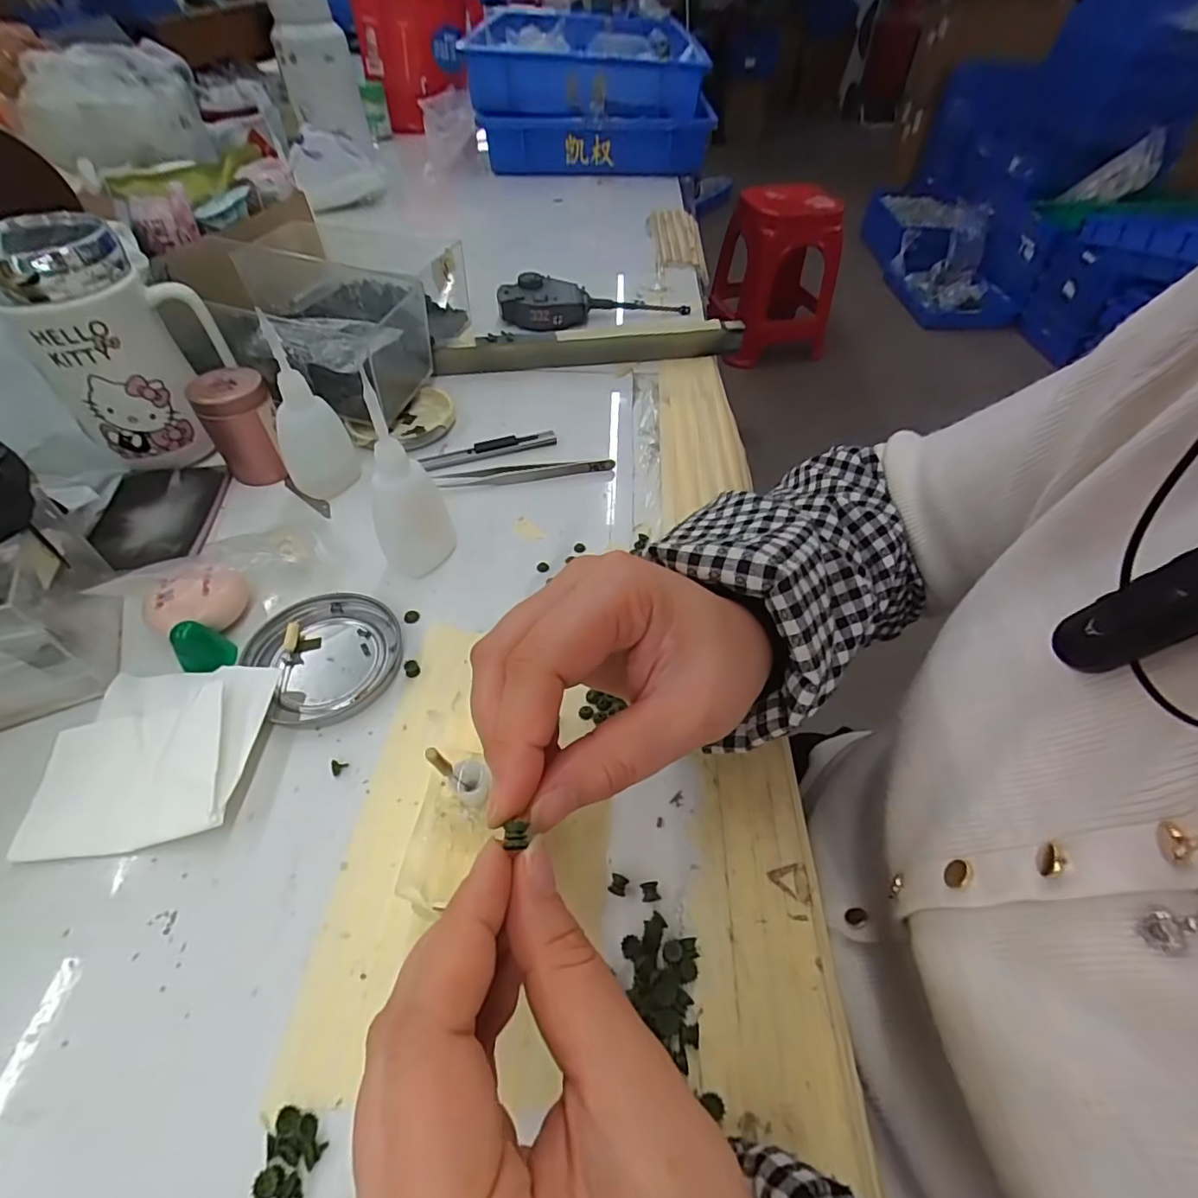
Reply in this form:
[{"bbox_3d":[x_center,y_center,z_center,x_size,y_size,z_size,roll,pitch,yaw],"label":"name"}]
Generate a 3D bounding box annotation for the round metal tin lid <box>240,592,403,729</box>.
[{"bbox_3d":[-0.143,0.028,0.293,0.071,0.008,0.076,1,50,-2],"label":"round metal tin lid"}]

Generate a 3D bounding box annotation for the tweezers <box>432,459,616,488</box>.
[{"bbox_3d":[-0.052,-0.090,0.393,0.126,0.010,0.013,-6,51,-7],"label":"tweezers"}]

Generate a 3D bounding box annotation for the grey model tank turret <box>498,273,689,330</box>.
[{"bbox_3d":[-0.005,-0.299,0.549,0.185,0.031,0.050,-12,52,-12],"label":"grey model tank turret"}]

